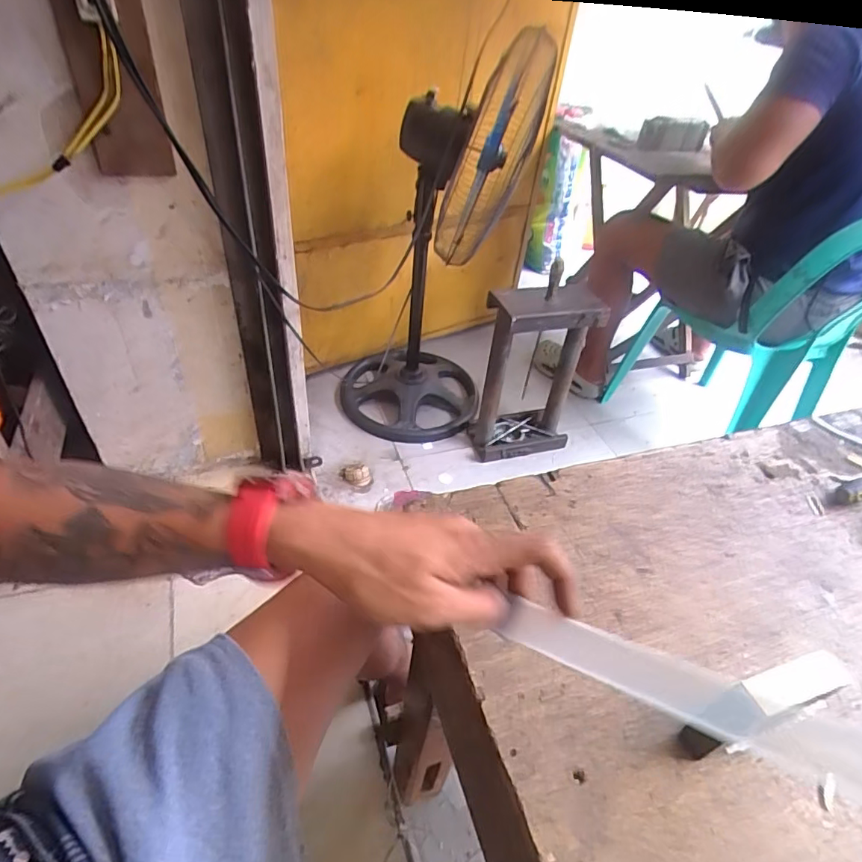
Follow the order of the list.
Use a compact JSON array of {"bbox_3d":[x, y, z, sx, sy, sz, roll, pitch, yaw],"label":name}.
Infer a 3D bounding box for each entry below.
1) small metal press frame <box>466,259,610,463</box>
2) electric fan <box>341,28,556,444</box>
[{"bbox_3d":[0.261,-0.136,1.319,0.271,0.476,0.163,-14,46,-20],"label":"small metal press frame"},{"bbox_3d":[-0.016,-0.419,1.268,0.390,0.921,0.514,-1,43,-7],"label":"electric fan"}]

